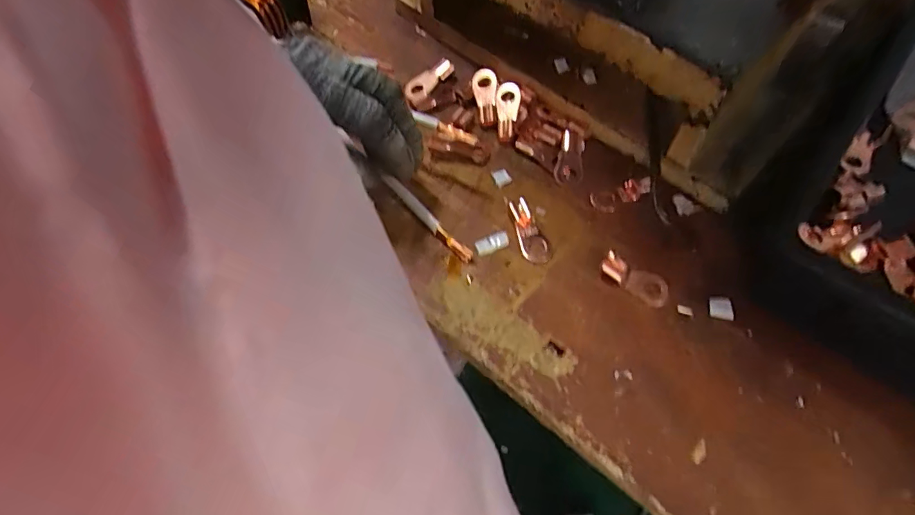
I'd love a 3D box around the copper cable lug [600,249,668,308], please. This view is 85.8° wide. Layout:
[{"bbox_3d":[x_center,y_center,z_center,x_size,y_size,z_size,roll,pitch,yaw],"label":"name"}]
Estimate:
[{"bbox_3d":[0.103,0.013,0.286,0.040,0.009,0.018,29,65,16],"label":"copper cable lug"}]

